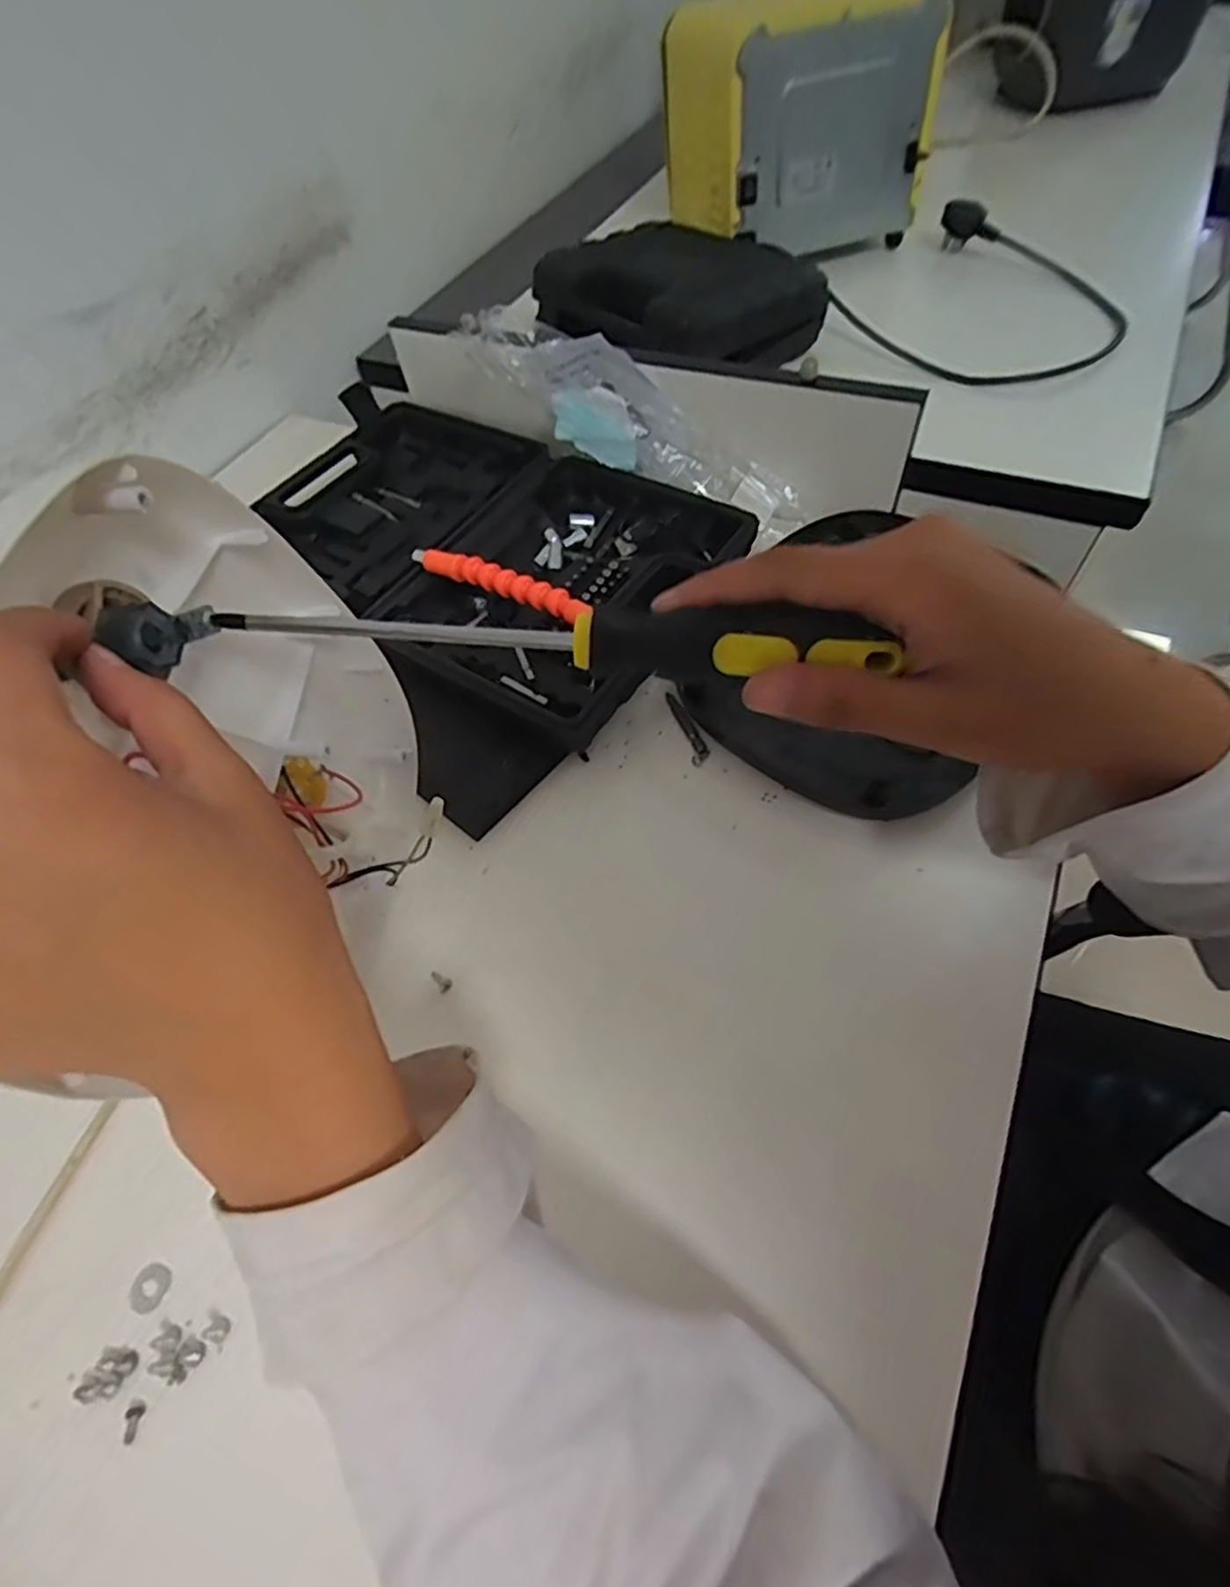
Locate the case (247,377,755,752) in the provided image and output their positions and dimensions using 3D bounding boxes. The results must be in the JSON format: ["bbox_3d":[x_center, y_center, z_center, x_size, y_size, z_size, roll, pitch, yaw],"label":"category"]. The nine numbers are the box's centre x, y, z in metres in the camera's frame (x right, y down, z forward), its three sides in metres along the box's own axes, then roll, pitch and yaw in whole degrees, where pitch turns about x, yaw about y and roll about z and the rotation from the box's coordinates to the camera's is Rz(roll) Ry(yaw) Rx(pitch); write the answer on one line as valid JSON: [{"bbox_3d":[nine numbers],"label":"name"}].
[{"bbox_3d":[-0.101,-0.178,0.469,0.349,0.042,0.215,29,64,22],"label":"case"}]

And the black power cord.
[{"bbox_3d":[0.326,-0.426,0.588,0.211,0.040,0.225,35,67,25],"label":"black power cord"}]

